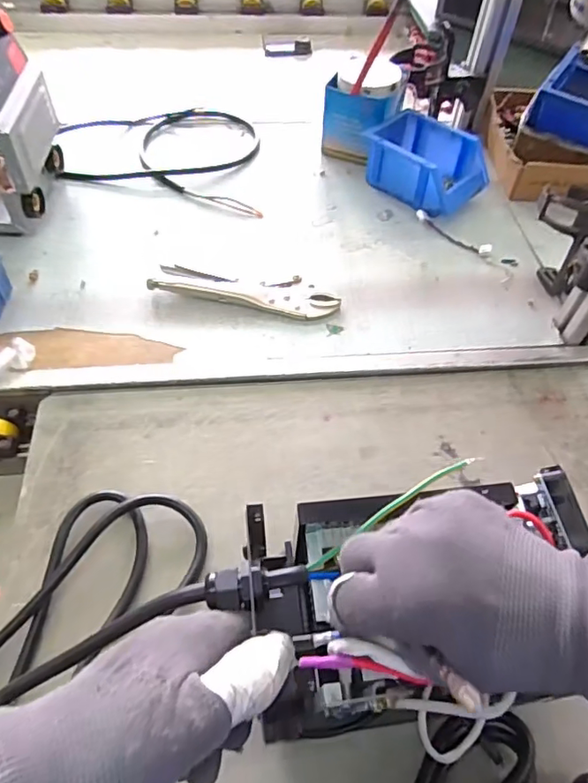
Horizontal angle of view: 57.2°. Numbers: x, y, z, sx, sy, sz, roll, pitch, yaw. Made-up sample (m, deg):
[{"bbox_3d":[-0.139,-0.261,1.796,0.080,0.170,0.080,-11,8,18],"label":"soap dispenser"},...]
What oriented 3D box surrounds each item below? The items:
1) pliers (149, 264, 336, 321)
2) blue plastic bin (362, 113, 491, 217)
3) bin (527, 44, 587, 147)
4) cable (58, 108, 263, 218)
[{"bbox_3d":[-0.055,-0.116,0.620,0.211,0.013,0.048,12,55,4],"label":"pliers"},{"bbox_3d":[0.180,-0.314,0.745,0.116,0.069,0.162,-34,64,-25],"label":"blue plastic bin"},{"bbox_3d":[0.403,-0.412,0.744,0.105,0.065,0.153,30,58,18],"label":"bin"},{"bbox_3d":[-0.176,-0.361,0.791,0.310,0.019,0.225,12,55,4],"label":"cable"}]

